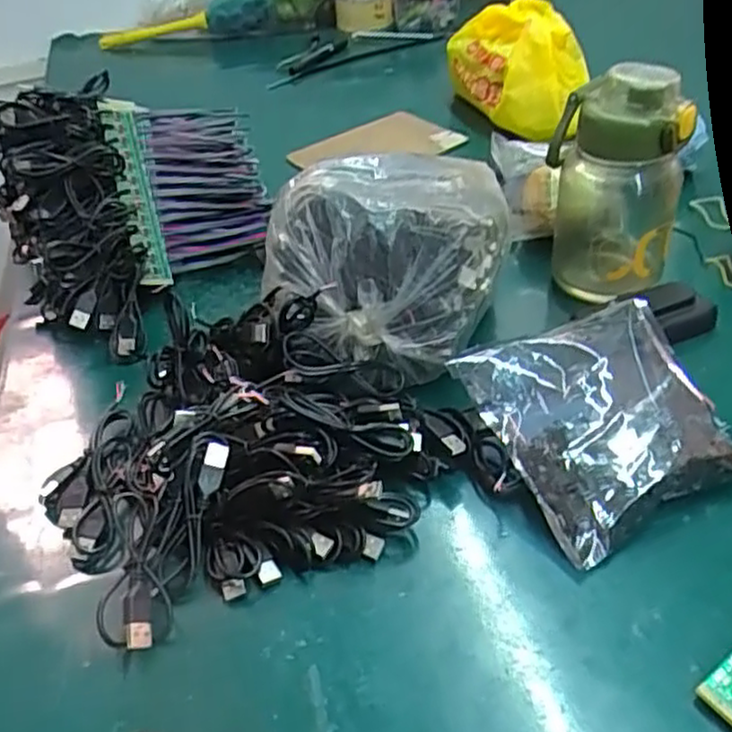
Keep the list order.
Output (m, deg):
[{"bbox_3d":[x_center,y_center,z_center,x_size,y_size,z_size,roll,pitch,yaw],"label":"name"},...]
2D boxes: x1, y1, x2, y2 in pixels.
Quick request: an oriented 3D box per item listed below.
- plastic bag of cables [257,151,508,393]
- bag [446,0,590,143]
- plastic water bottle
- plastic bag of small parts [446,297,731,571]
[{"bbox_3d":[0.019,-0.088,0.520,0.152,0.116,0.181,5,44,13],"label":"plastic bag of cables"},{"bbox_3d":[0.175,-0.341,0.823,0.140,0.123,0.129,-5,43,3],"label":"bag"},{"bbox_3d":[0.189,-0.135,0.548,0.093,0.177,0.088,9,42,16],"label":"plastic water bottle"},{"bbox_3d":[0.146,0.031,0.435,0.133,0.040,0.132,-26,60,-10],"label":"plastic bag of small parts"}]

